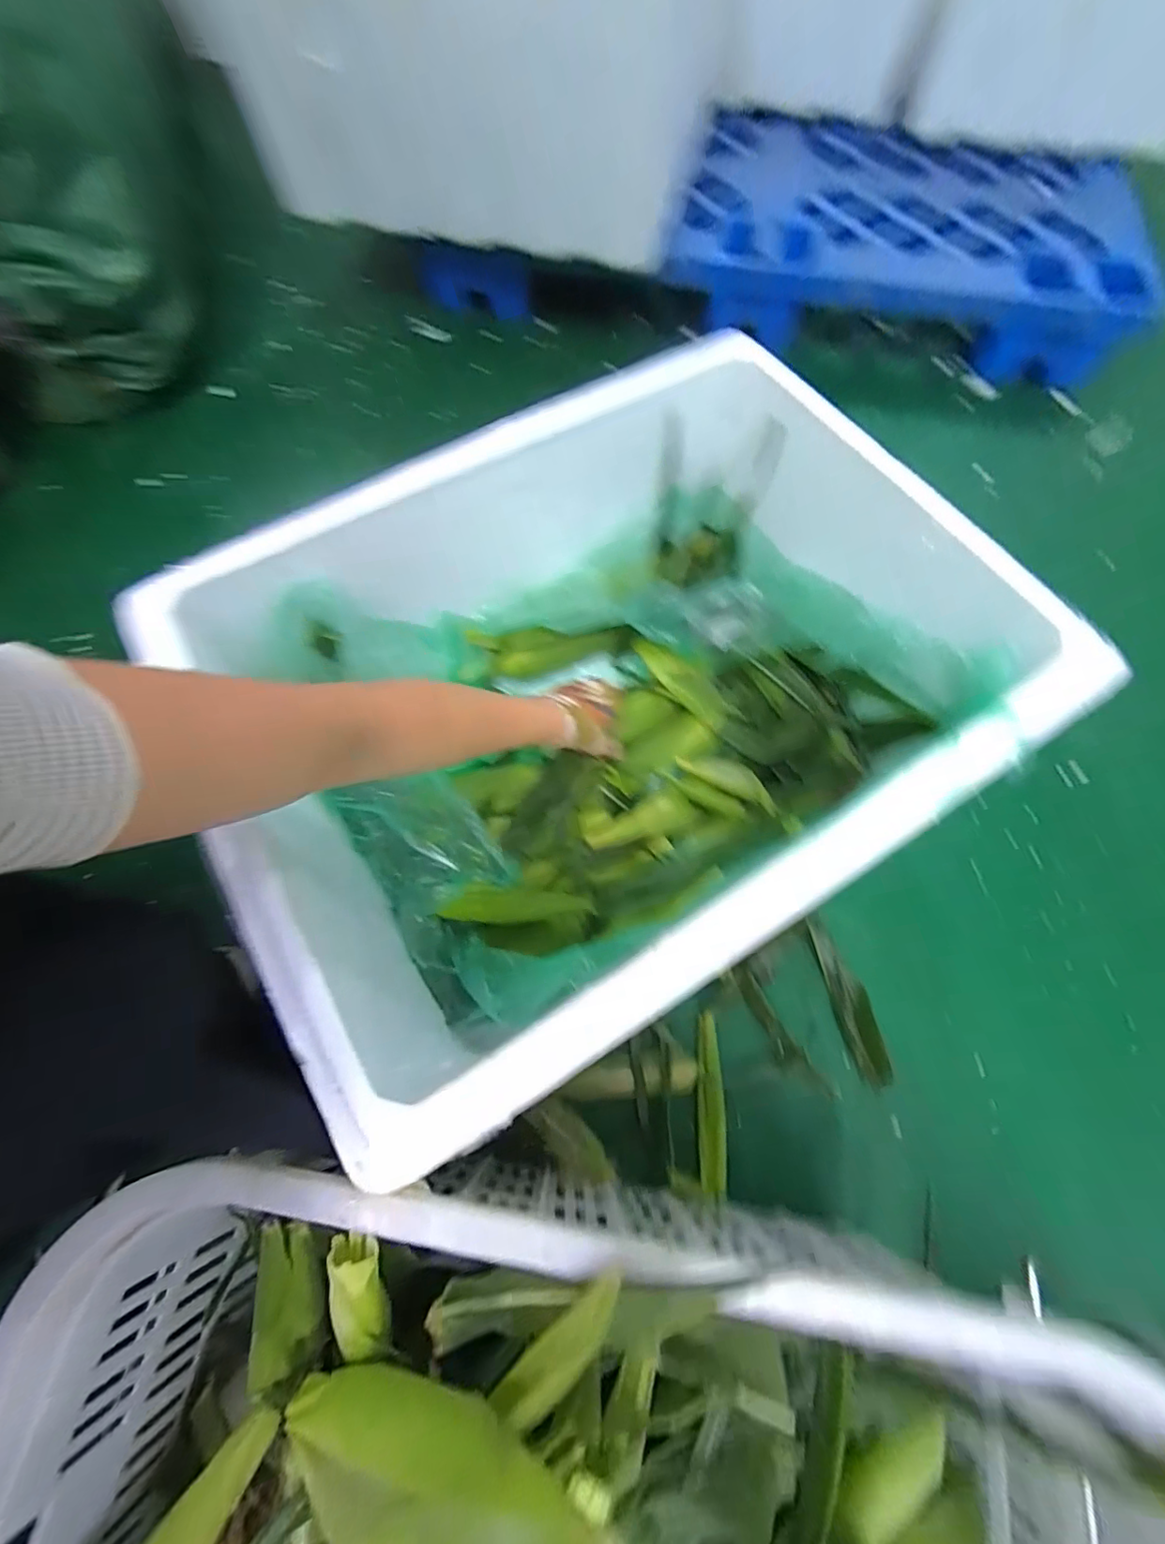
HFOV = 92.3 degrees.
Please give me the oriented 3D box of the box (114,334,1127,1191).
[{"bbox_3d":[0.031,-0.059,0.518,0.608,0.250,0.441,-31,71,-12],"label":"box"}]

